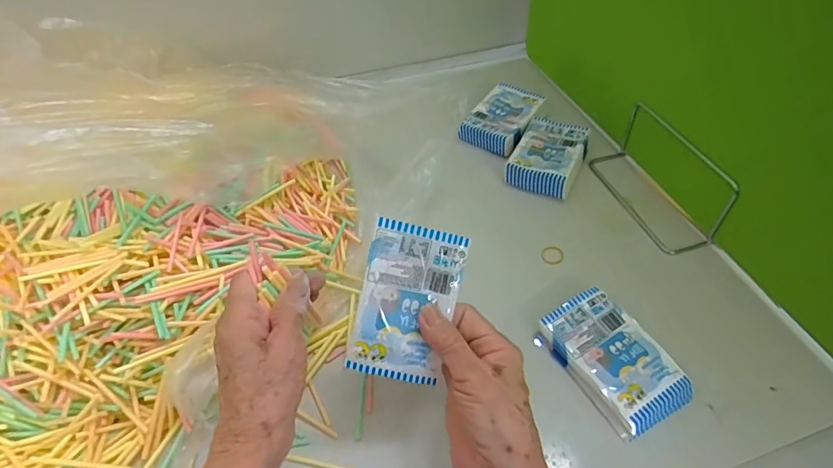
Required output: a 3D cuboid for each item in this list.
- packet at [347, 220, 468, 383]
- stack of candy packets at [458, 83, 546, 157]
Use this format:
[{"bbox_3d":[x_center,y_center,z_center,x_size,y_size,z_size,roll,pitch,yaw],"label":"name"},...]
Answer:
[{"bbox_3d":[-0.006,0.046,0.338,0.063,0.008,0.102,12,91,-11],"label":"packet"},{"bbox_3d":[0.102,-0.139,0.610,0.069,0.024,0.115,24,52,19],"label":"stack of candy packets"}]

